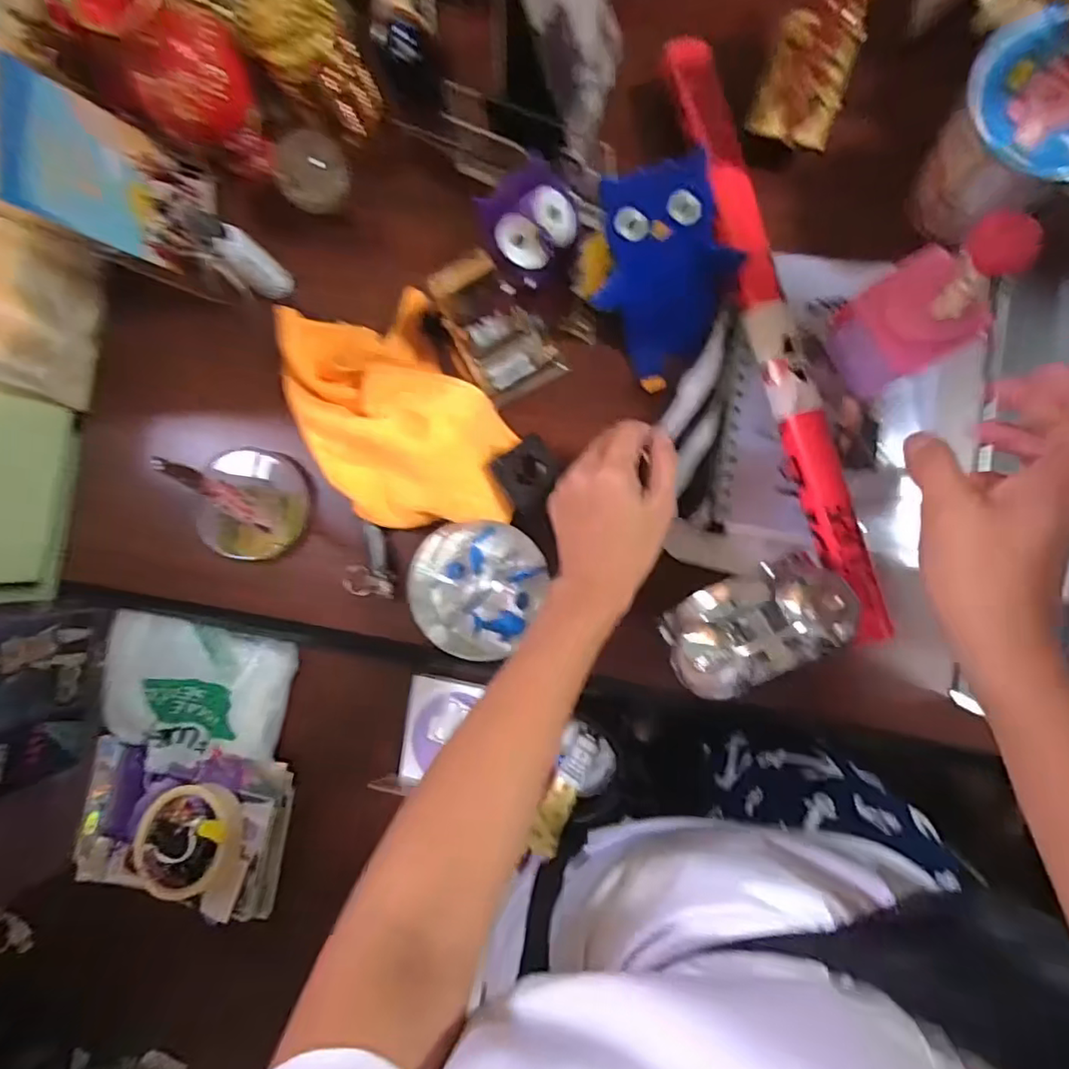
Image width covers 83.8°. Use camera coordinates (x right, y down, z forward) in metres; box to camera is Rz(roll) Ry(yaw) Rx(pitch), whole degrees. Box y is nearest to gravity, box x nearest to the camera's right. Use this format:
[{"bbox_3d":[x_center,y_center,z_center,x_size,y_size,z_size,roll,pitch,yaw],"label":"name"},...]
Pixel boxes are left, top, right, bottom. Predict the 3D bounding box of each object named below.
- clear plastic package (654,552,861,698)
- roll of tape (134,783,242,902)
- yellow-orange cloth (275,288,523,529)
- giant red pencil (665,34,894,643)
[{"bbox_3d":[0.134,0.058,0.361,0.114,0.057,0.063,-25,85,7],"label":"clear plastic package"},{"bbox_3d":[-0.312,0.274,0.536,0.083,0.033,0.092,-31,84,6],"label":"roll of tape"},{"bbox_3d":[-0.113,-0.096,0.471,0.142,0.061,0.234,-31,84,6],"label":"yellow-orange cloth"},{"bbox_3d":[0.173,-0.146,0.429,0.033,0.031,0.444,-16,86,7],"label":"giant red pencil"}]

